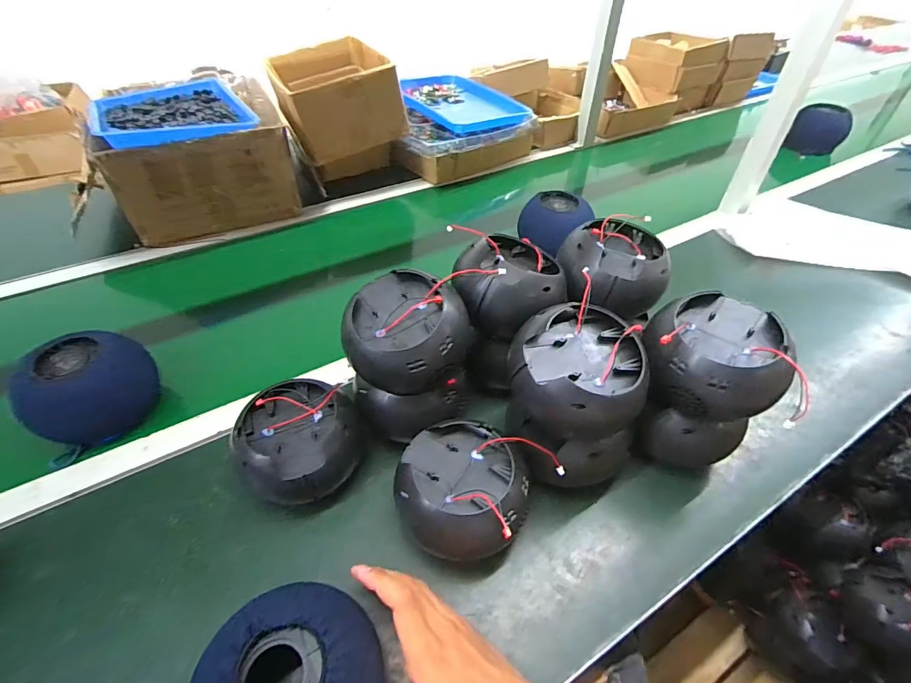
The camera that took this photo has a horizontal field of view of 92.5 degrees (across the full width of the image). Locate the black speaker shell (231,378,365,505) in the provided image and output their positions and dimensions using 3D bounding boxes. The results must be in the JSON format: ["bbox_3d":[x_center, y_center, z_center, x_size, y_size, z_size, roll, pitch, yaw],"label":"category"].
[{"bbox_3d":[-0.168,0.114,0.470,0.115,0.085,0.124,22,49,20],"label":"black speaker shell"}]

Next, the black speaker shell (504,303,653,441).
[{"bbox_3d":[0.116,0.033,0.422,0.124,0.093,0.100,4,45,3],"label":"black speaker shell"}]

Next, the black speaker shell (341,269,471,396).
[{"bbox_3d":[-0.046,-0.011,0.460,0.120,0.094,0.111,0,45,0],"label":"black speaker shell"}]

